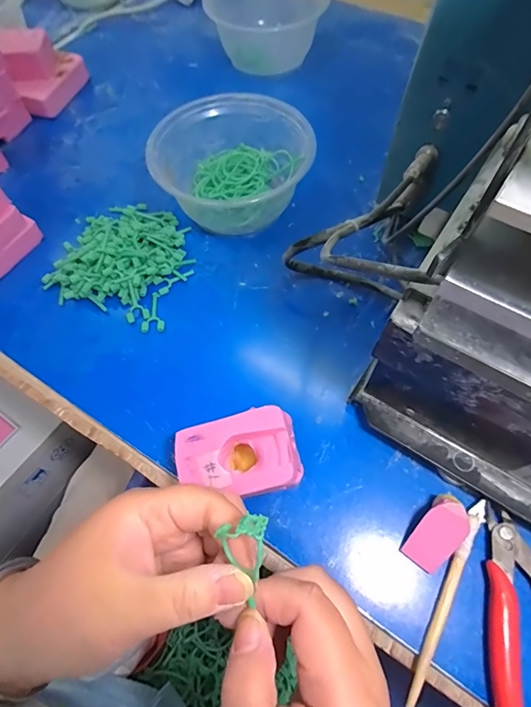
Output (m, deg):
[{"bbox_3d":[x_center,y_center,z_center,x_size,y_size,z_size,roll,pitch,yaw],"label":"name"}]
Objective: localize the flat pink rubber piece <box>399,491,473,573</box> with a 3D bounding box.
[{"bbox_3d":[0.101,0.105,0.235,0.023,0.006,0.044,33,99,13],"label":"flat pink rubber piece"}]

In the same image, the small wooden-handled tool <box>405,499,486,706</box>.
[{"bbox_3d":[0.103,0.136,0.226,0.008,0.006,0.114,28,68,15],"label":"small wooden-handled tool"}]

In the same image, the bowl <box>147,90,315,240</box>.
[{"bbox_3d":[-0.029,-0.162,0.353,0.127,0.062,0.115,-20,64,-8],"label":"bowl"}]

